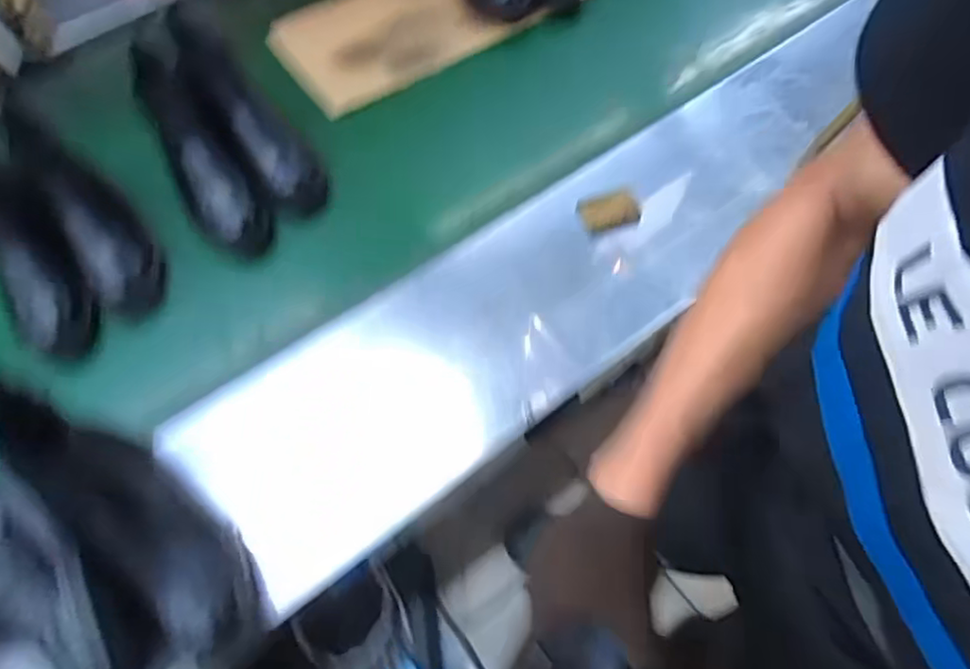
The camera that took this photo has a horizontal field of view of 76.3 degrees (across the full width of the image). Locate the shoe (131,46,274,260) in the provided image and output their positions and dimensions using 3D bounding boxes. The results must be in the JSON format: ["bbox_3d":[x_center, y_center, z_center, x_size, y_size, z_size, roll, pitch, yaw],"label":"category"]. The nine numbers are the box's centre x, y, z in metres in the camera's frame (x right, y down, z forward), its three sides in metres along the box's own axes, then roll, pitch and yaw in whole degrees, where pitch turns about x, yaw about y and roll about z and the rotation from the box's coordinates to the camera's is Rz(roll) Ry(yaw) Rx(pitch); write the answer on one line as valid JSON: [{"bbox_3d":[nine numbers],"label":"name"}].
[{"bbox_3d":[-0.366,-0.235,0.782,0.088,0.155,0.231,-28,63,-12],"label":"shoe"}]

